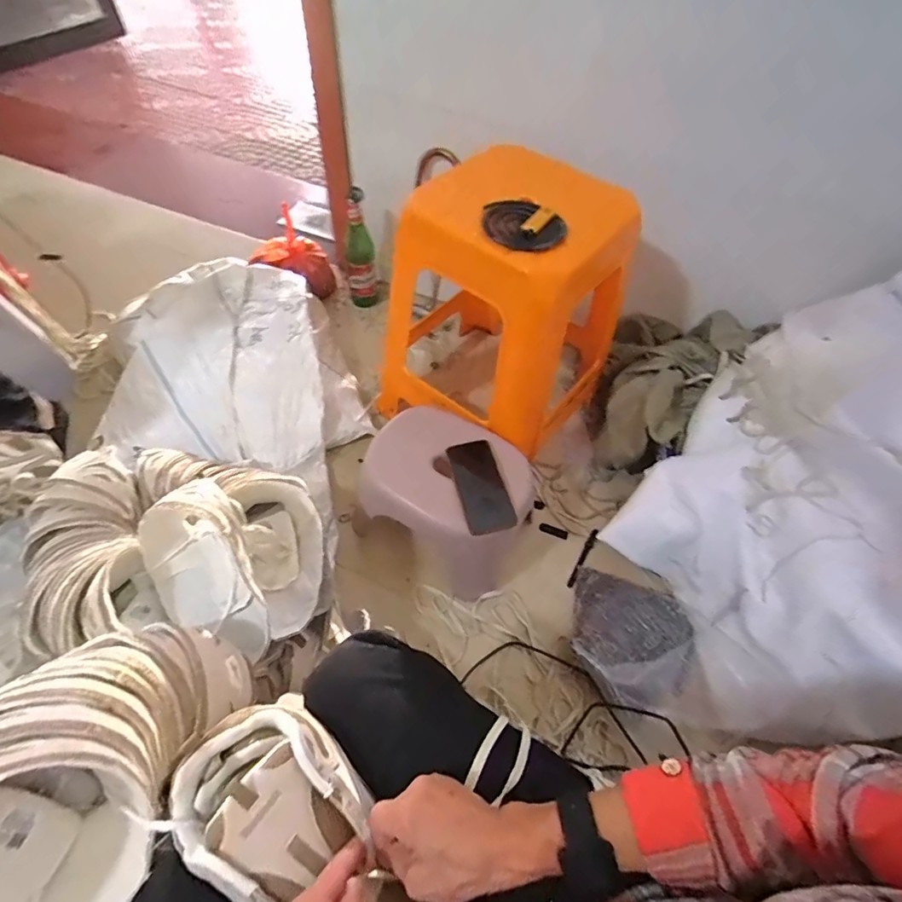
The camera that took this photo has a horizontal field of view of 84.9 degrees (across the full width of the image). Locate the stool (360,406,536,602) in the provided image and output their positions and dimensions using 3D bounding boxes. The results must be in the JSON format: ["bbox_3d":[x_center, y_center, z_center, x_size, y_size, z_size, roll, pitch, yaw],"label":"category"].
[{"bbox_3d":[-0.007,0.093,0.868,0.272,0.211,0.225,32,59,16],"label":"stool"}]

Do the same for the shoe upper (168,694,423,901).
[{"bbox_3d":[-0.098,0.309,0.377,0.252,0.057,0.118,38,61,11],"label":"shoe upper"}]

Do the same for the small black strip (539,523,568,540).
[{"bbox_3d":[0.202,0.156,0.966,0.058,0.006,0.018,15,56,6],"label":"small black strip"}]

